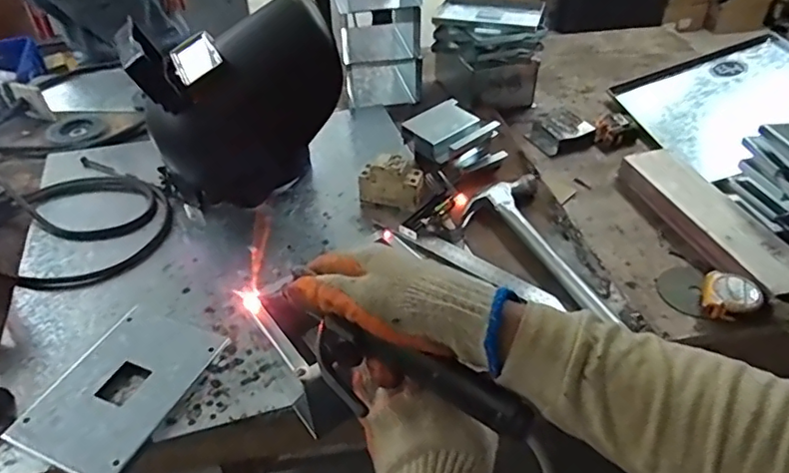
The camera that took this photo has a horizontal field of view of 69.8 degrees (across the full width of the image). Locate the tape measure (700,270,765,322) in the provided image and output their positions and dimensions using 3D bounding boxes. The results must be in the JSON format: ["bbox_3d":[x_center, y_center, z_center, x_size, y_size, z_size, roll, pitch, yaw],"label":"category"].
[{"bbox_3d":[0.385,0.068,0.648,0.056,0.031,0.054,17,43,21],"label":"tape measure"}]

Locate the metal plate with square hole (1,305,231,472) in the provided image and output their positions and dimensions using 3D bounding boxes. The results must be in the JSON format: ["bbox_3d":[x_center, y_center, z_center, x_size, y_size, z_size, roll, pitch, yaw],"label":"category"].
[{"bbox_3d":[-0.274,0.149,0.574,0.130,0.011,0.183,15,42,18],"label":"metal plate with square hole"}]

